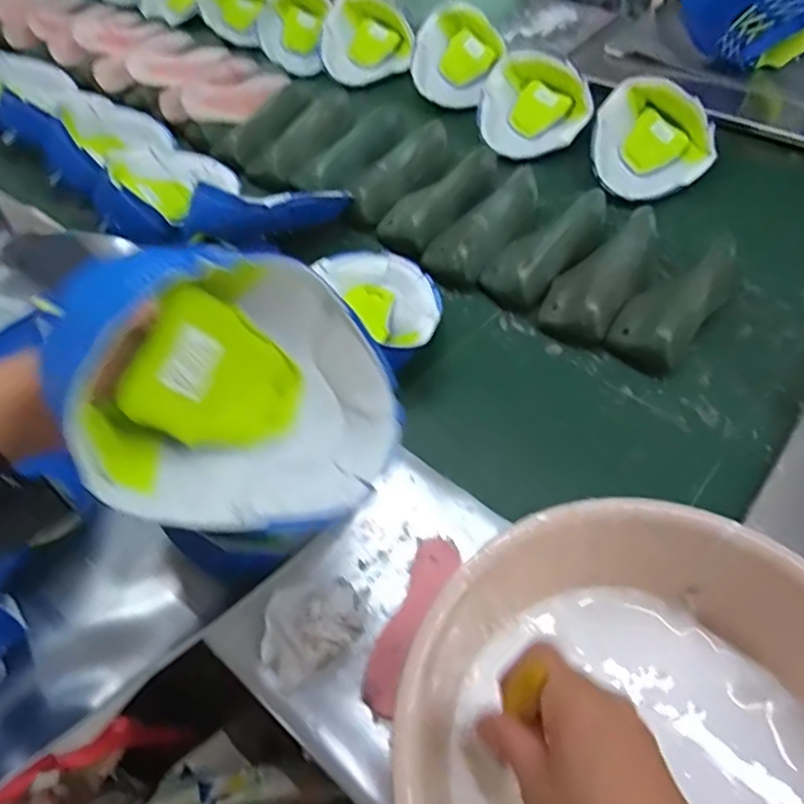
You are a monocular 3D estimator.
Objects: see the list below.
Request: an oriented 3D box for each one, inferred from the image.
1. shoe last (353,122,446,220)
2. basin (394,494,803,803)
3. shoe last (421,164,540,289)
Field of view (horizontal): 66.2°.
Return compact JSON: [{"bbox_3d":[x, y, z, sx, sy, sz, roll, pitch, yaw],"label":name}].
[{"bbox_3d":[-0.001,-0.344,0.922,0.057,0.062,0.205,28,61,23],"label":"shoe last"},{"bbox_3d":[0.155,0.222,0.384,0.296,0.097,0.292,-2,54,3],"label":"basin"},{"bbox_3d":[0.114,-0.243,0.831,0.091,0.061,0.207,33,63,25],"label":"shoe last"}]

